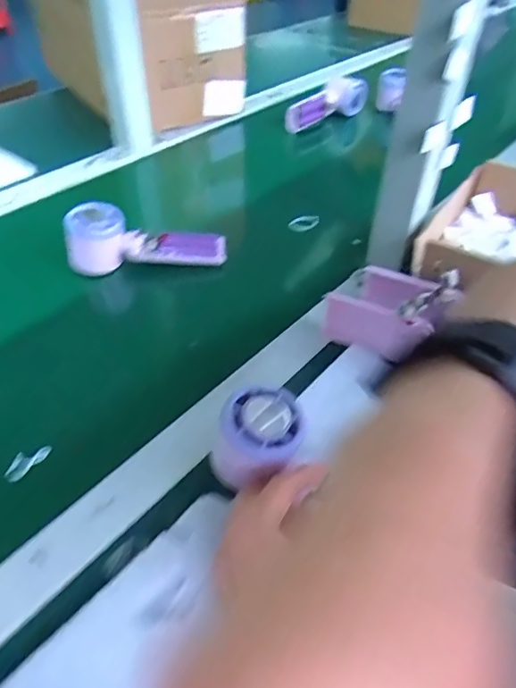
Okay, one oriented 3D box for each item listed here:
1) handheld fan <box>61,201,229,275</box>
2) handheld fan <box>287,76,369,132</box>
[{"bbox_3d":[-0.118,-0.112,0.543,0.164,0.071,0.051,-4,49,-5],"label":"handheld fan"},{"bbox_3d":[0.119,-0.406,0.844,0.168,0.055,0.033,-34,58,-27],"label":"handheld fan"}]

